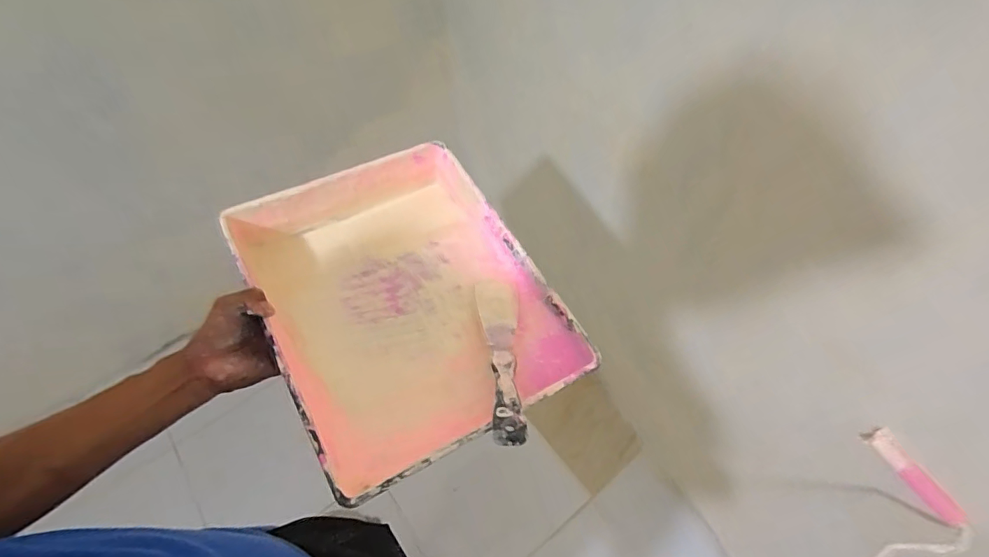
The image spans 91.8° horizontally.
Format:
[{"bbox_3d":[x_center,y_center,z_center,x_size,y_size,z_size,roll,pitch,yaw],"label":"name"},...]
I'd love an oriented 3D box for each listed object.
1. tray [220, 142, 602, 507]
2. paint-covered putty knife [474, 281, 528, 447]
[{"bbox_3d":[-0.095,0.016,0.524,0.275,0.089,0.348,-28,58,-16],"label":"tray"},{"bbox_3d":[0.007,0.073,0.487,0.042,0.011,0.209,-6,38,-1],"label":"paint-covered putty knife"}]

